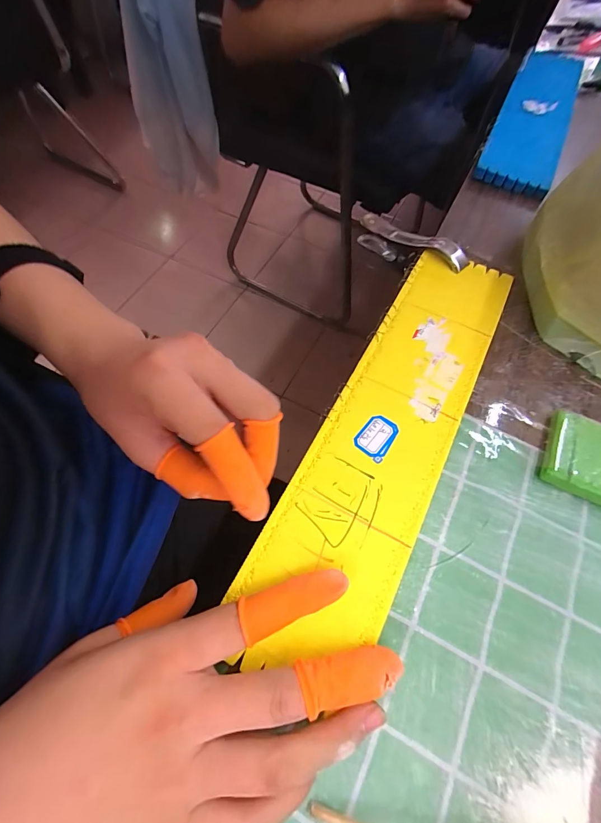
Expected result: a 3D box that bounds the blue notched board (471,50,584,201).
[{"bbox_3d":[0.305,-0.390,0.476,0.081,0.021,0.366,24,64,11],"label":"blue notched board"}]

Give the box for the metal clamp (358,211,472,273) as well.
[{"bbox_3d":[0.103,-0.162,0.356,0.023,0.041,0.122,-40,52,-20],"label":"metal clamp"}]

